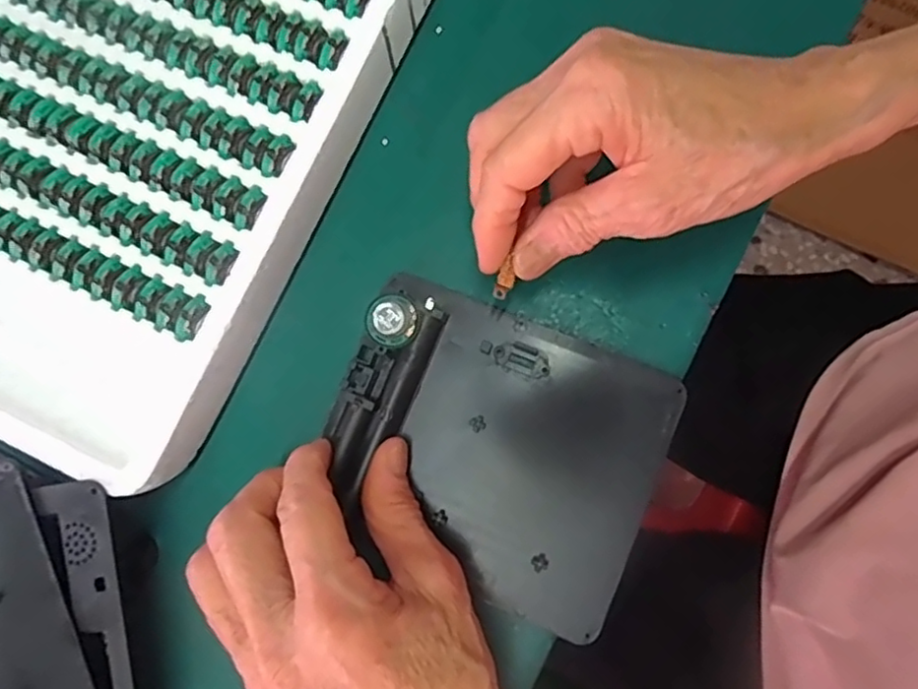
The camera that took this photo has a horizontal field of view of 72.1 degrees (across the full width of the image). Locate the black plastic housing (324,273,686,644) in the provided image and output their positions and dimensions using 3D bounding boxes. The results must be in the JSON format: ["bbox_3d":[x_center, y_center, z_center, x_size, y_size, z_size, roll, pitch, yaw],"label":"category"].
[{"bbox_3d":[0.014,0.041,0.251,0.128,0.023,0.108,22,81,5],"label":"black plastic housing"}]

